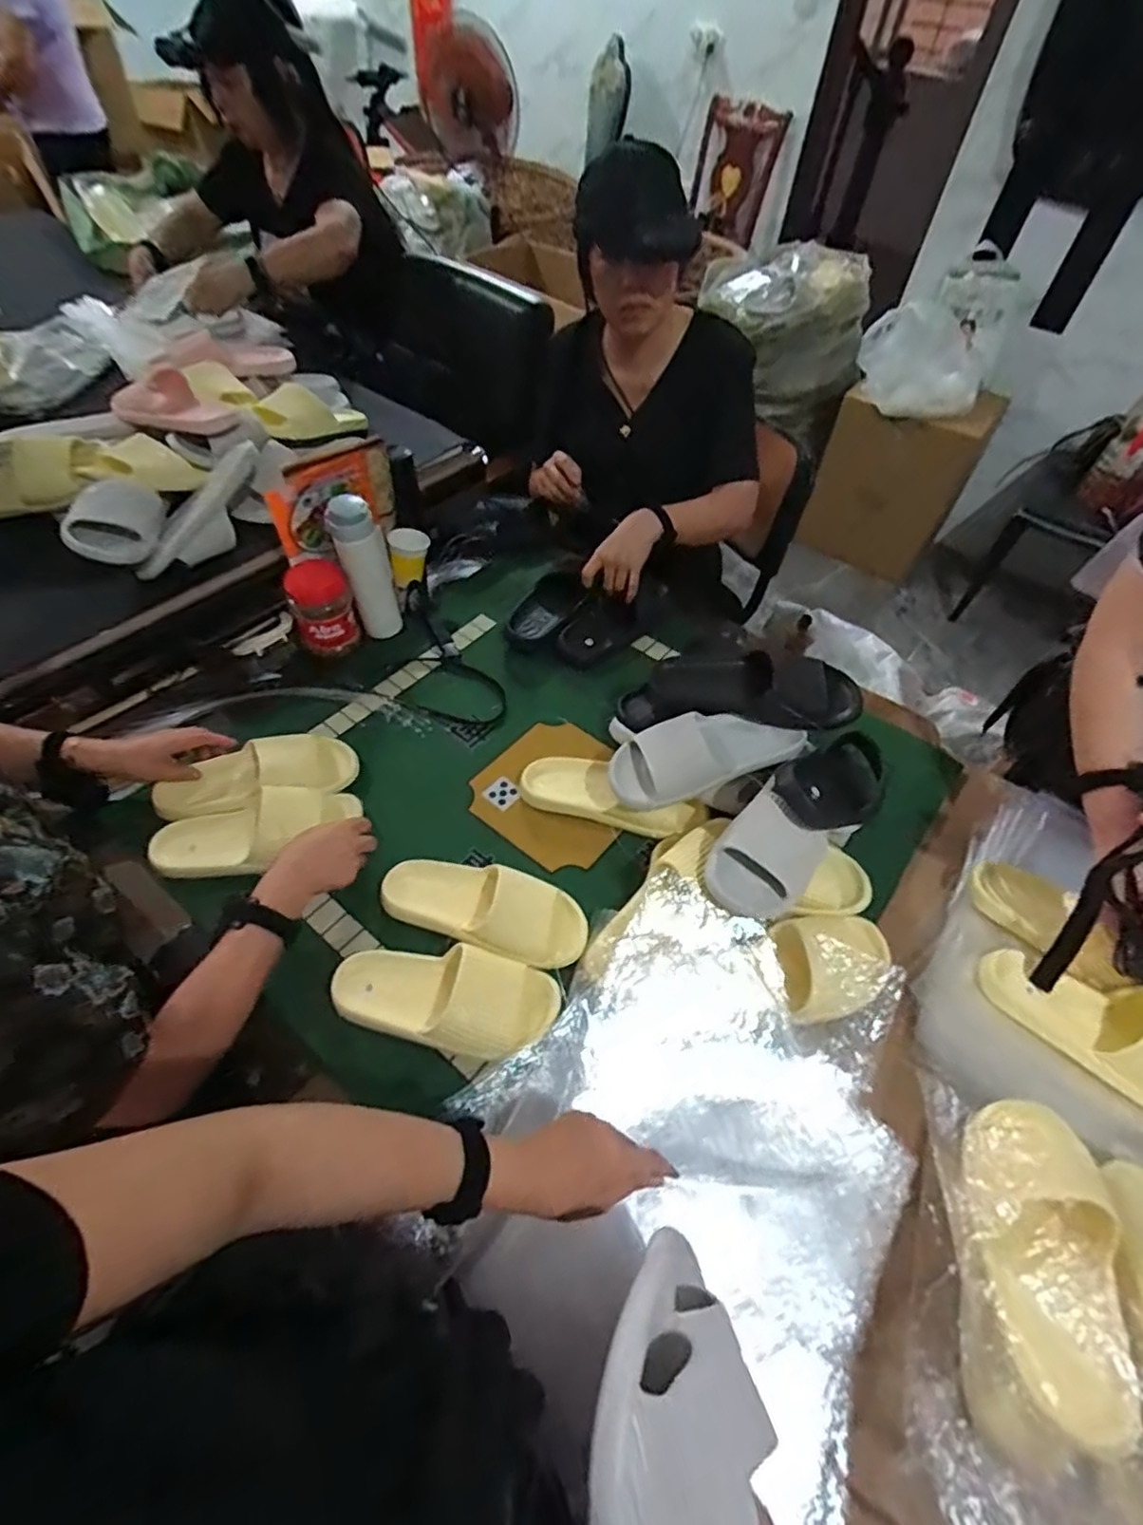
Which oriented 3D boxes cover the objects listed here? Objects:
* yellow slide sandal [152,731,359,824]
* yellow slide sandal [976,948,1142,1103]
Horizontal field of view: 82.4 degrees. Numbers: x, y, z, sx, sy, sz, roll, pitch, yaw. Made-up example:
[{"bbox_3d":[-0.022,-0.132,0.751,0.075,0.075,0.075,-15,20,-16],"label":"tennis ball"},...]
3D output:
[{"bbox_3d":[-0.424,0.023,0.887,0.247,0.055,0.100,-15,55,-15],"label":"yellow slide sandal"},{"bbox_3d":[0.573,0.283,0.694,0.110,0.075,0.242,-35,62,-27],"label":"yellow slide sandal"}]

